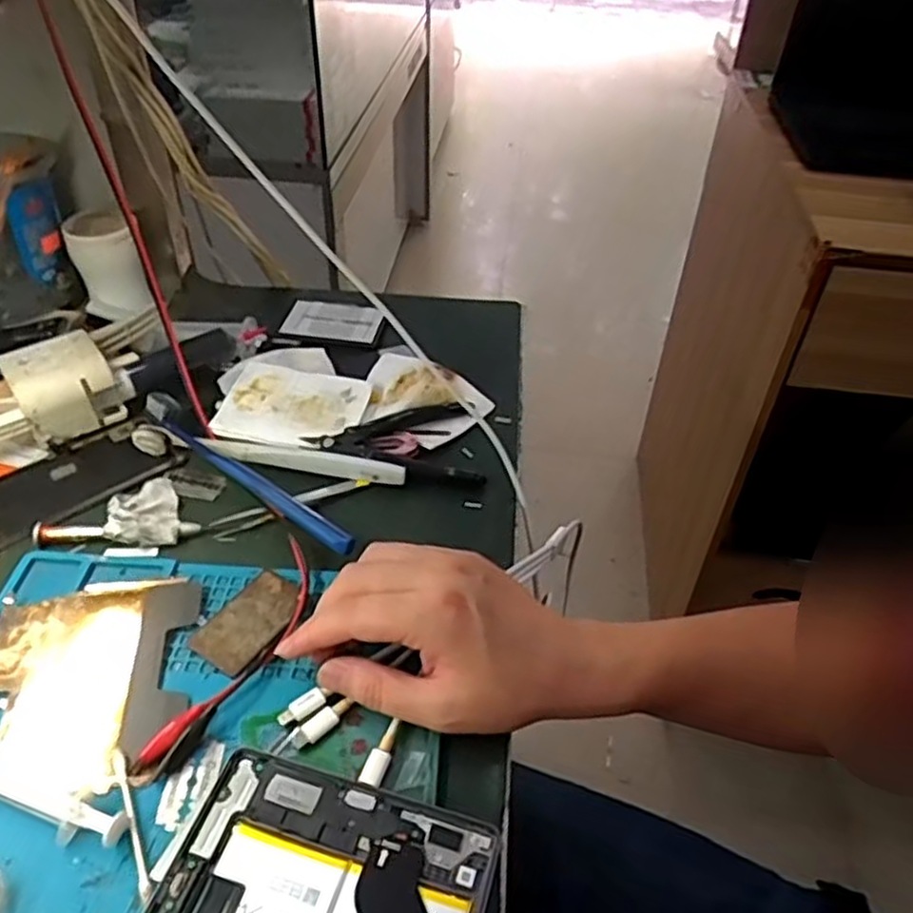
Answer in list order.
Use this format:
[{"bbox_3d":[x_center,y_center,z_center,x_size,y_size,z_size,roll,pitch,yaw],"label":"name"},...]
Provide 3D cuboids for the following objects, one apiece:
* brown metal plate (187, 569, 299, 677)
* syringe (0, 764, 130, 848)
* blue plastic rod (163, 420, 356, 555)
[{"bbox_3d":[-0.112,0.089,0.407,0.036,0.004,0.060,23,46,24],"label":"brown metal plate"},{"bbox_3d":[-0.194,0.146,0.331,0.109,0.014,0.018,14,43,16],"label":"syringe"},{"bbox_3d":[-0.126,0.016,0.468,0.163,0.013,0.014,29,49,29],"label":"blue plastic rod"}]

